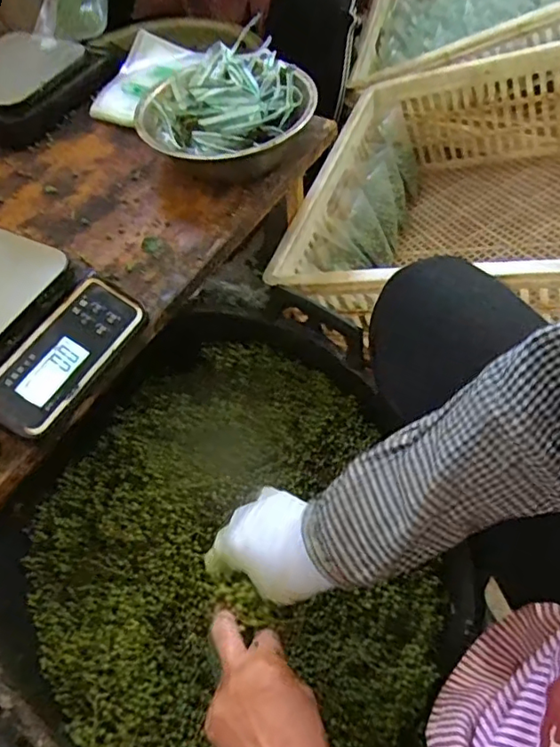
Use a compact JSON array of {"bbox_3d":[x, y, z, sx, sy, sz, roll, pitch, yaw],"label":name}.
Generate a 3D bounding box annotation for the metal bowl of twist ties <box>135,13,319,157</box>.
[{"bbox_3d":[-0.056,-0.282,0.628,0.189,0.076,0.199,-1,56,4],"label":"metal bowl of twist ties"}]

